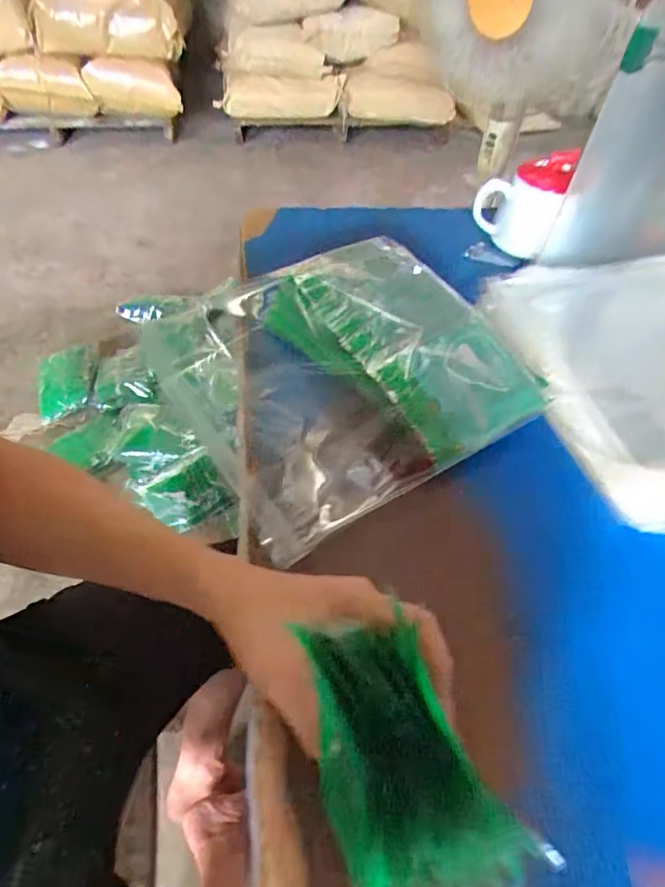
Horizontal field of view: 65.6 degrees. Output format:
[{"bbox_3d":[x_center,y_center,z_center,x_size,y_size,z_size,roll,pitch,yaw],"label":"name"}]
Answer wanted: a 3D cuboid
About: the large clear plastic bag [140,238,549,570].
[{"bbox_3d":[0.014,-0.075,0.478,0.268,0.066,0.268,-32,70,-8],"label":"large clear plastic bag"}]

